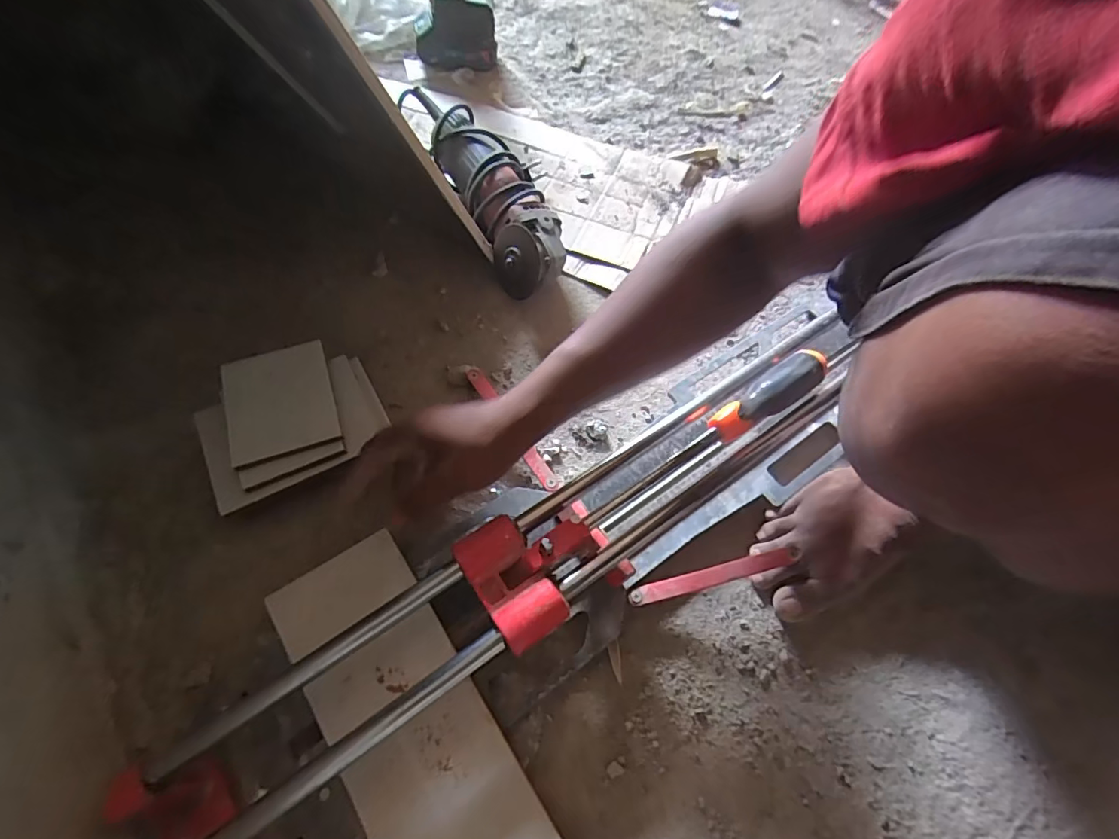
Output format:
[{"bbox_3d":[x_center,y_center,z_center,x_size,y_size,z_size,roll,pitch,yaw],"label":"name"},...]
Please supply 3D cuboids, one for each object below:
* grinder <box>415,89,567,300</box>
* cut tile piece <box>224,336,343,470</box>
[{"bbox_3d":[-0.080,-0.275,0.595,0.092,0.079,0.313,-21,66,-14],"label":"grinder"},{"bbox_3d":[-0.237,-0.018,0.428,0.082,0.013,0.100,-16,65,-12],"label":"cut tile piece"}]

